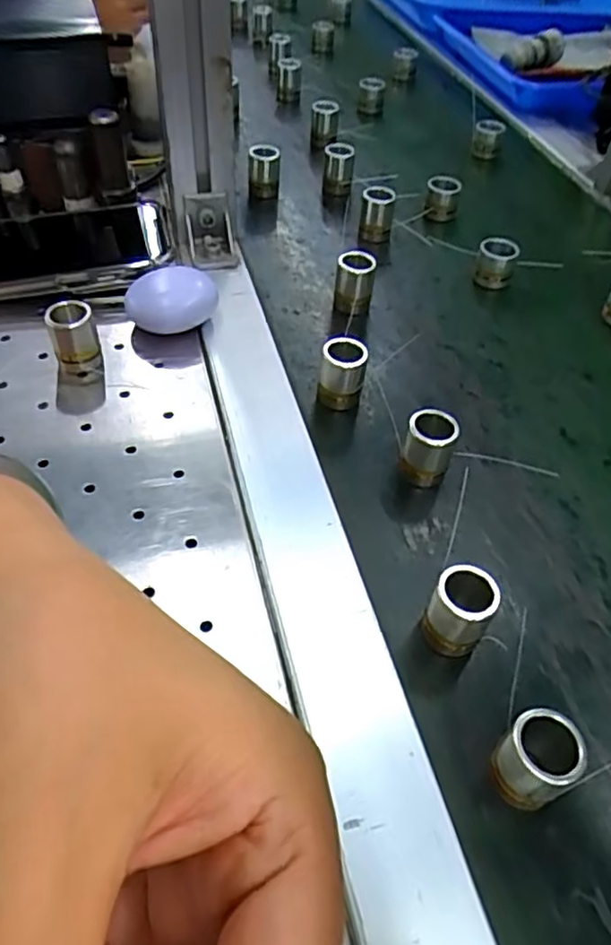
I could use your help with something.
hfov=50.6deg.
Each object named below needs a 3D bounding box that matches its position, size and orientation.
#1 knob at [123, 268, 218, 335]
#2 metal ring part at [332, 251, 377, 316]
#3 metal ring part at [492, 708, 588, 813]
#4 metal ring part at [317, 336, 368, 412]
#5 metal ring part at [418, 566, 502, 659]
[{"bbox_3d":[-0.075,-0.095,0.362,0.049,0.028,0.027,0,49,-7],"label":"knob"},{"bbox_3d":[0.029,-0.113,0.389,0.022,0.032,0.021,10,51,5],"label":"metal ring part"},{"bbox_3d":[0.074,0.095,0.212,0.023,0.032,0.022,-27,57,-22],"label":"metal ring part"},{"bbox_3d":[0.019,-0.051,0.335,0.022,0.031,0.021,11,51,6],"label":"metal ring part"},{"bbox_3d":[0.058,0.054,0.247,0.022,0.034,0.020,1,51,-2],"label":"metal ring part"}]

